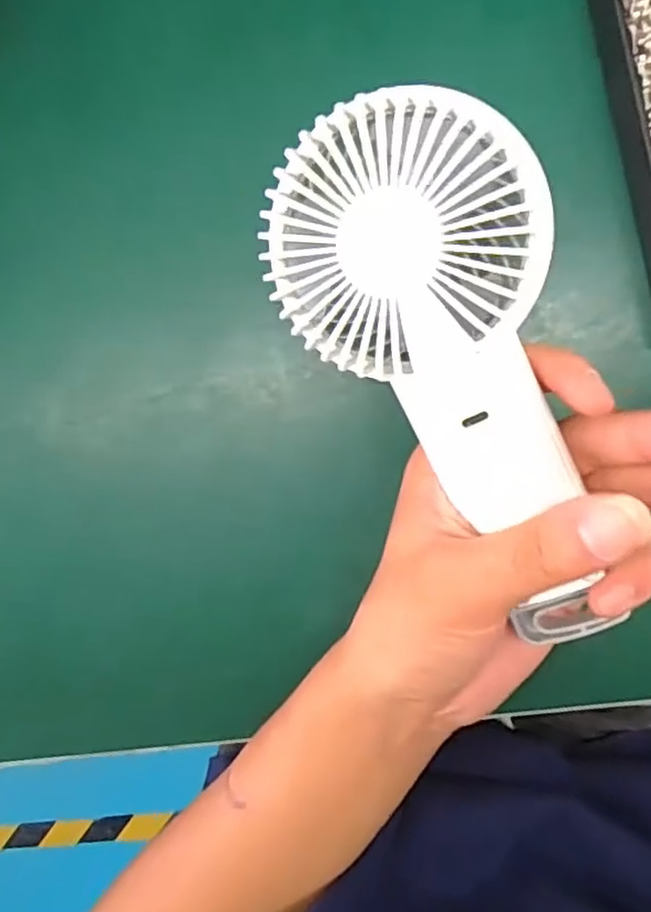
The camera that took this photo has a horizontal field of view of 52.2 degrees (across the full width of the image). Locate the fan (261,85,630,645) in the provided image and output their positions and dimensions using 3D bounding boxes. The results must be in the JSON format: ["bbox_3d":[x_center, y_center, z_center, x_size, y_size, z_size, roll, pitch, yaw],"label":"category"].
[{"bbox_3d":[0.046,-0.023,0.199,0.081,0.033,0.165,-26,94,9],"label":"fan"}]

